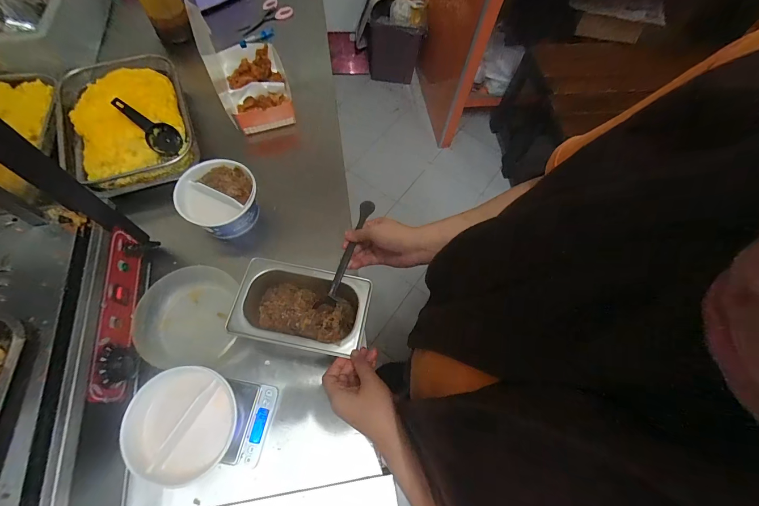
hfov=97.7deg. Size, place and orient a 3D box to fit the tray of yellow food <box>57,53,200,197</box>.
[{"bbox_3d":[-0.480,-0.248,0.633,0.216,0.052,0.306,-18,69,-12],"label":"tray of yellow food"}]

